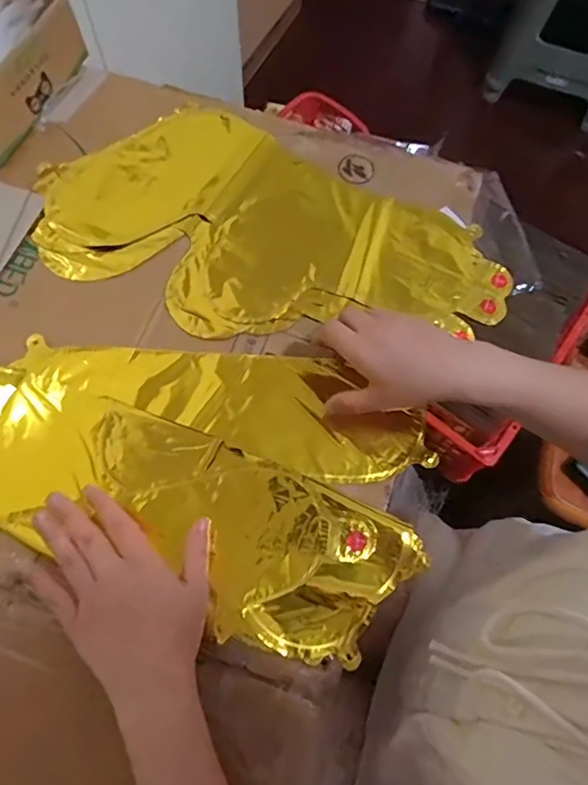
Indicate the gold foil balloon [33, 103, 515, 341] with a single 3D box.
[{"bbox_3d":[-0.019,-0.161,0.533,0.451,0.017,0.241,15,69,3],"label":"gold foil balloon"}]

